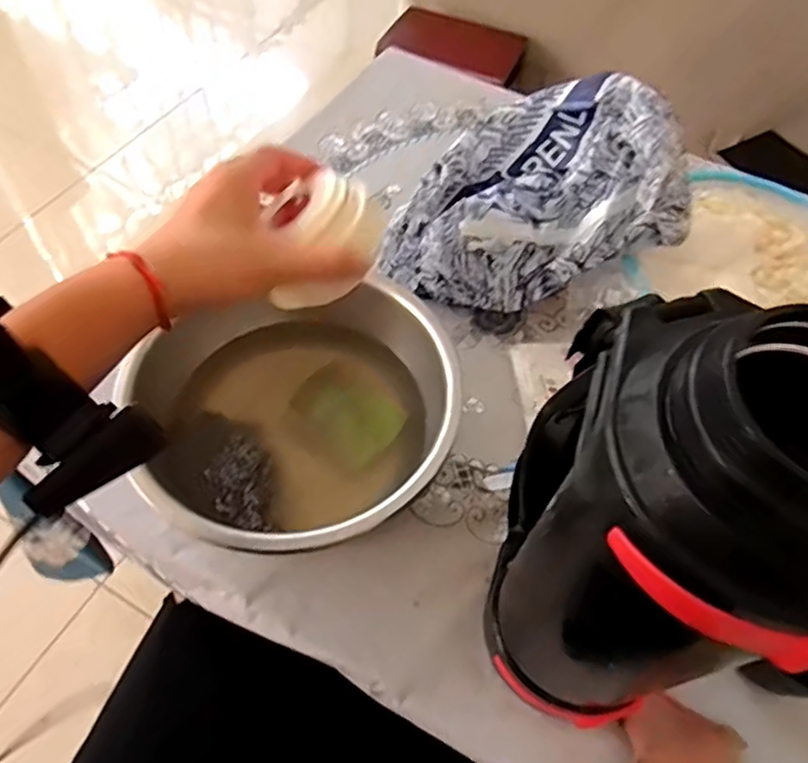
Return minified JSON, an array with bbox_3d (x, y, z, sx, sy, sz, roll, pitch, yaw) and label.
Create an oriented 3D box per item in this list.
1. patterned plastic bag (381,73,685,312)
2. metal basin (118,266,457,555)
[{"bbox_3d":[0.128,-0.209,0.666,0.287,0.209,0.189,7,57,1],"label":"patterned plastic bag"},{"bbox_3d":[-0.085,0.037,0.590,0.259,0.113,0.254,1,57,-2],"label":"metal basin"}]

